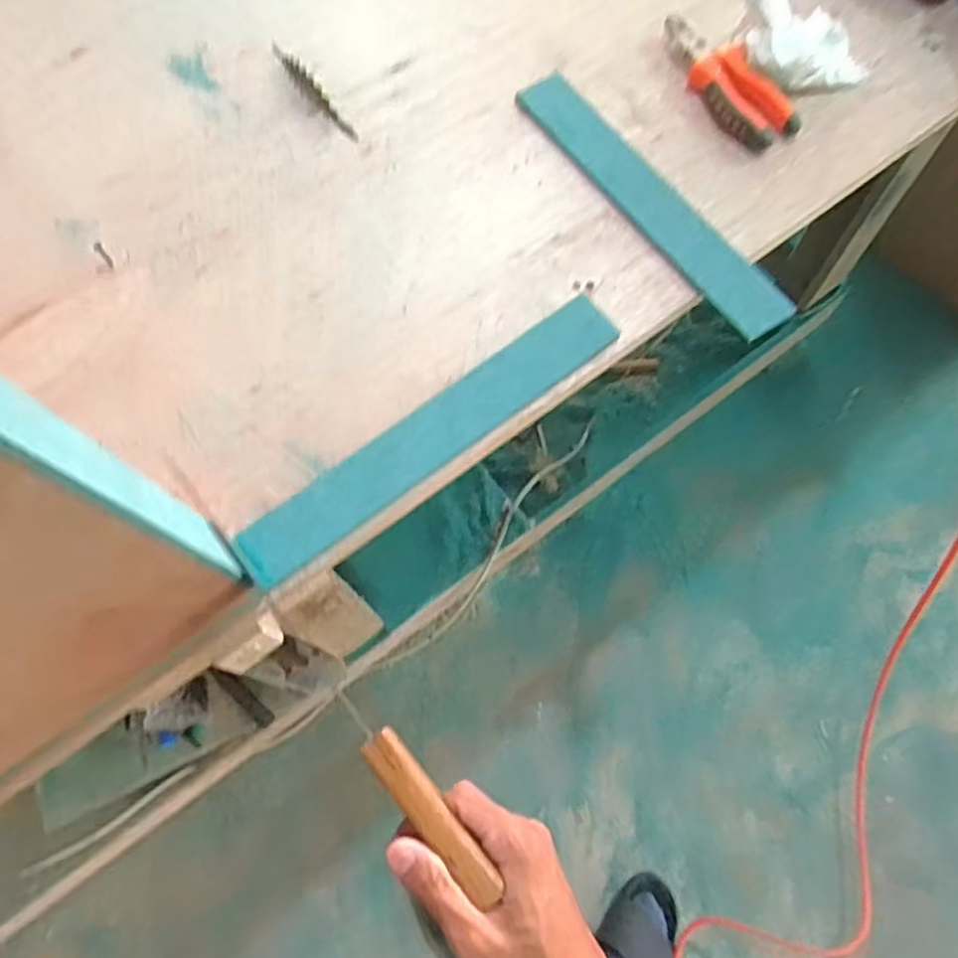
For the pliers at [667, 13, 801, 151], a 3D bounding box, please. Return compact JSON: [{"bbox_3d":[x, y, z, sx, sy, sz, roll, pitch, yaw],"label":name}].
[{"bbox_3d":[0.239,-0.388,0.679,0.058,0.027,0.172,-25,70,-7],"label":"pliers"}]

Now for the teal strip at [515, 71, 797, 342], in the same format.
[{"bbox_3d":[0.152,-0.258,0.638,0.053,0.011,0.334,-34,72,-6],"label":"teal strip"}]

